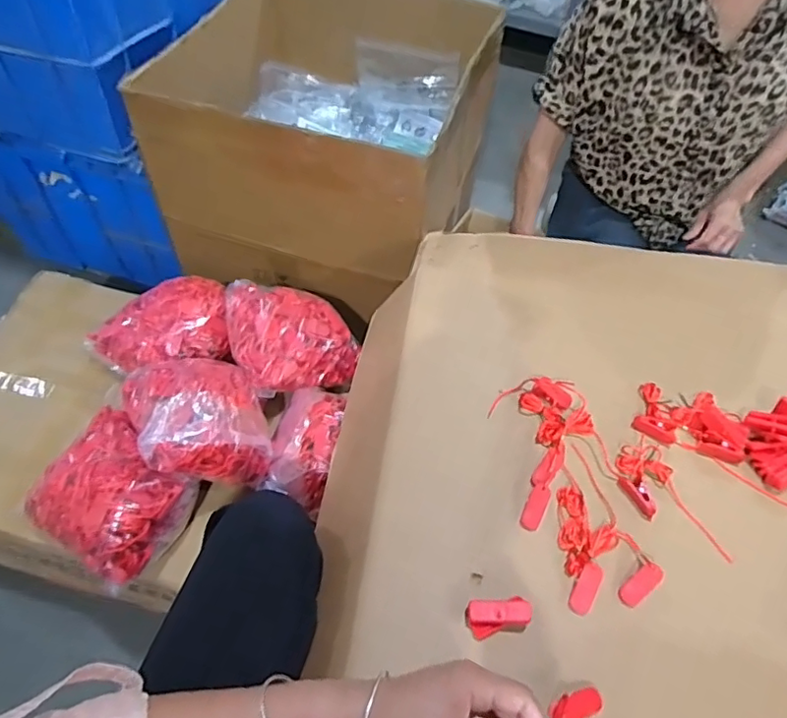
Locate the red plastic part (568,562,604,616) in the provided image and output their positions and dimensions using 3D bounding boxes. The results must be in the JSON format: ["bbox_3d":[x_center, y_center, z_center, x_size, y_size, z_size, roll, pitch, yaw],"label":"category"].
[{"bbox_3d":[0.195,0.231,0.568,0.022,0.008,0.051,25,84,14],"label":"red plastic part"}]

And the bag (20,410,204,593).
[{"bbox_3d":[-0.374,0.179,0.751,0.190,0.105,0.164,31,60,17],"label":"bag"}]

